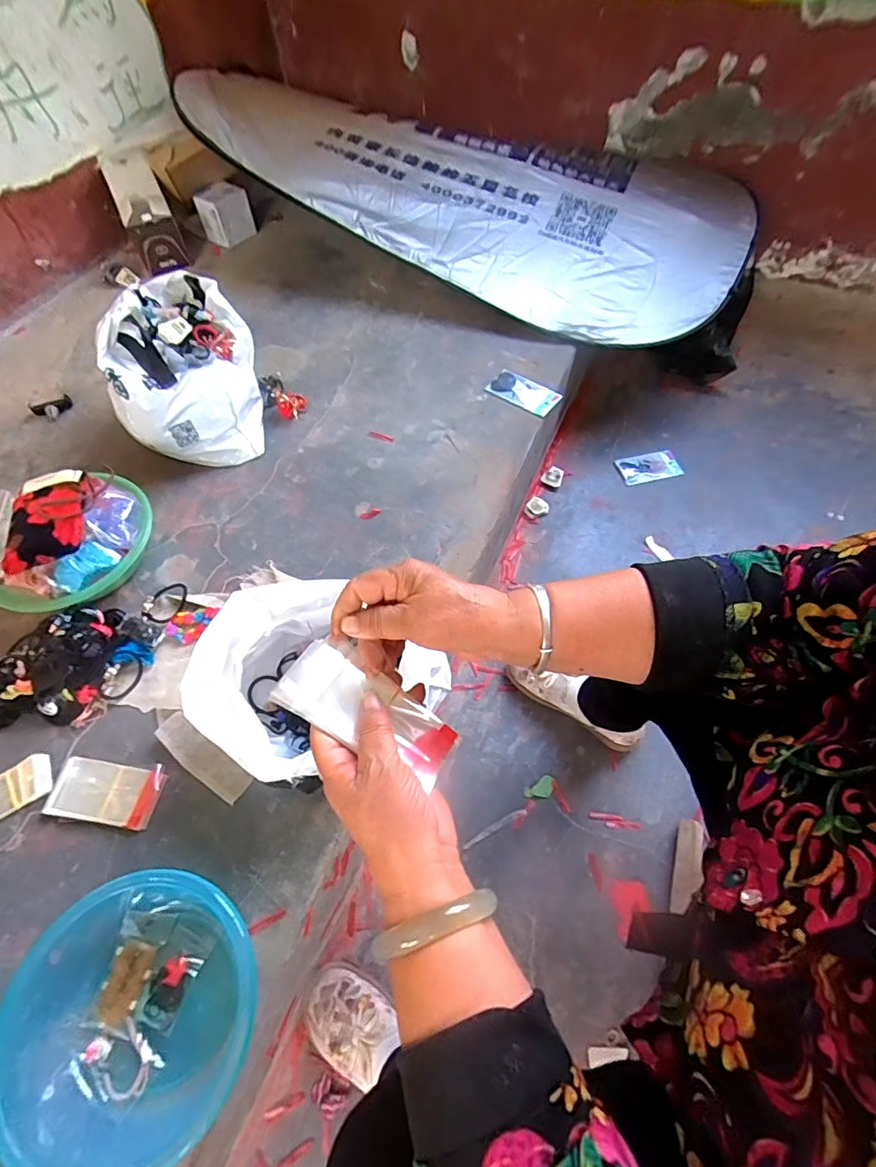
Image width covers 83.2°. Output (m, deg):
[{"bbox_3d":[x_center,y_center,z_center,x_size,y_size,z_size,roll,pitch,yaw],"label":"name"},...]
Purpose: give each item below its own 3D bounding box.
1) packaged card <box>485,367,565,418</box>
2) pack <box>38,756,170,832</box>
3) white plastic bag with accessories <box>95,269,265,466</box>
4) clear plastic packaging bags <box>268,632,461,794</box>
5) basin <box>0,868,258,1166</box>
[{"bbox_3d":[0.166,-0.378,0.965,0.143,0.008,0.086,35,66,20],"label":"packaged card"},{"bbox_3d":[-0.399,0.251,0.595,0.129,0.014,0.067,6,59,5],"label":"pack"},{"bbox_3d":[-0.433,-0.394,0.878,0.195,0.203,0.322,-6,59,-2],"label":"white plastic bag with accessories"},{"bbox_3d":[-0.047,0.086,0.343,0.125,0.014,0.056,30,45,3],"label":"clear plastic packaging bags"},{"bbox_3d":[-0.298,0.403,0.474,0.227,0.076,0.223,-1,59,1],"label":"basin"}]

